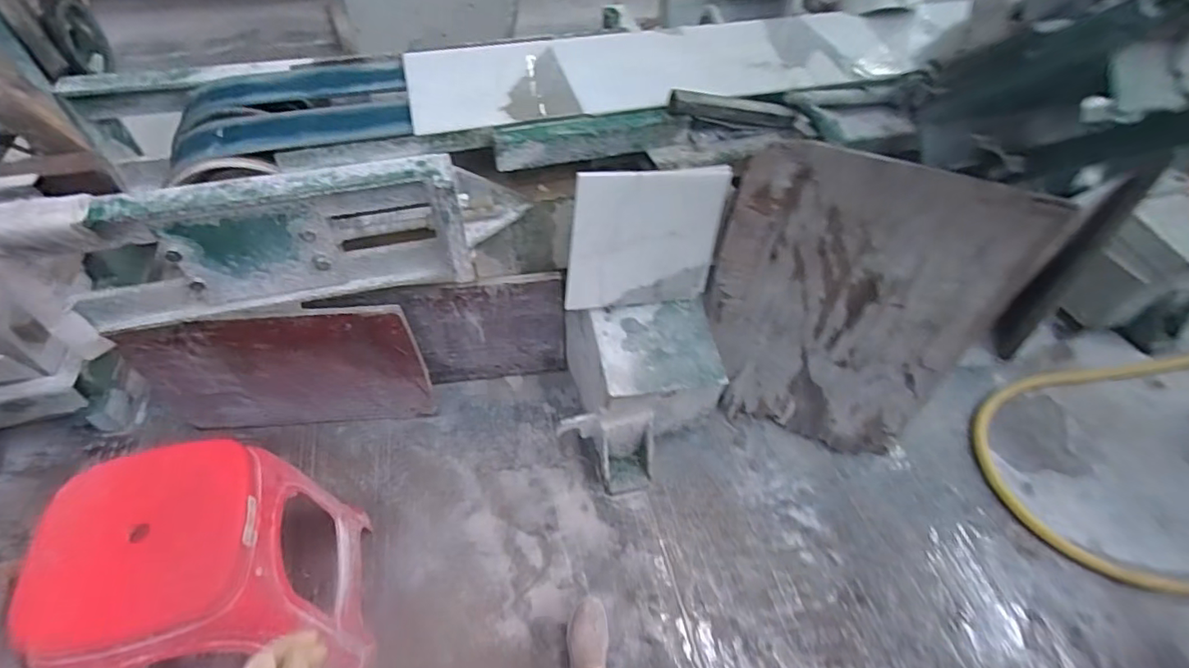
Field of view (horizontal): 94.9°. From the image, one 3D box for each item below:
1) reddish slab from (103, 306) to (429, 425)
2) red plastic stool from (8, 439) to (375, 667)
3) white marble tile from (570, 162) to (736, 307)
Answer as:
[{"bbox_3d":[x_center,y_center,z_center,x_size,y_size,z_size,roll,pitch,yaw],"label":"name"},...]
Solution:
[{"bbox_3d":[-0.715,0.092,1.281,0.619,0.426,0.027,-1,50,-6],"label":"reddish slab"},{"bbox_3d":[-0.644,0.450,0.951,0.353,0.460,0.331,-12,54,-11],"label":"red plastic stool"},{"bbox_3d":[0.106,-0.184,1.100,0.310,0.309,0.014,-6,45,-13],"label":"white marble tile"}]

